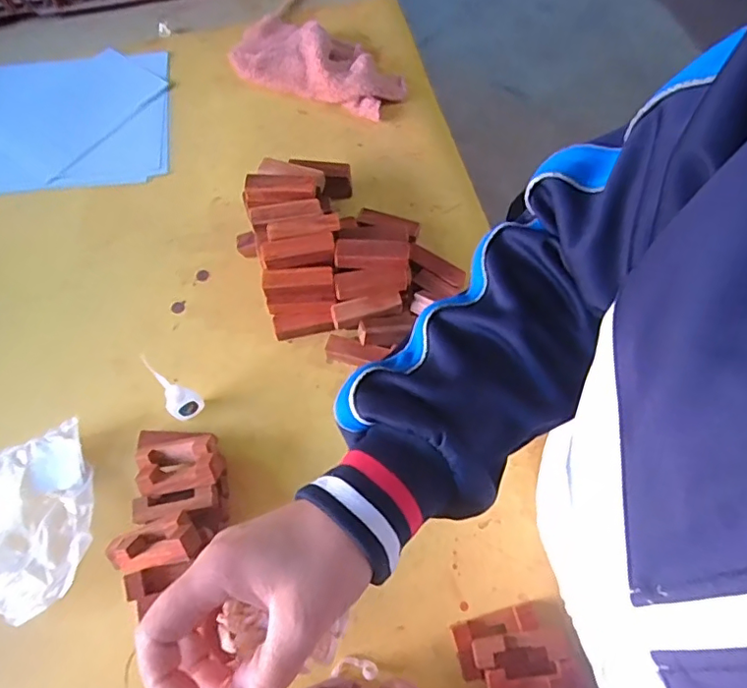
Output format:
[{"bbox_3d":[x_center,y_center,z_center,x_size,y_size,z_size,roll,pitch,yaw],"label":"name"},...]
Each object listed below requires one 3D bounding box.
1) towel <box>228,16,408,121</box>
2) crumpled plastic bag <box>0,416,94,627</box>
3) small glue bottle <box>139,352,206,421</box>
[{"bbox_3d":[-0.086,-0.400,0.800,0.262,0.047,0.135,31,69,13],"label":"towel"},{"bbox_3d":[-0.345,0.180,0.550,0.127,0.050,0.165,-16,67,-7],"label":"crumpled plastic bag"},{"bbox_3d":[-0.204,0.047,0.565,0.033,0.120,0.028,-34,70,-14],"label":"small glue bottle"}]

